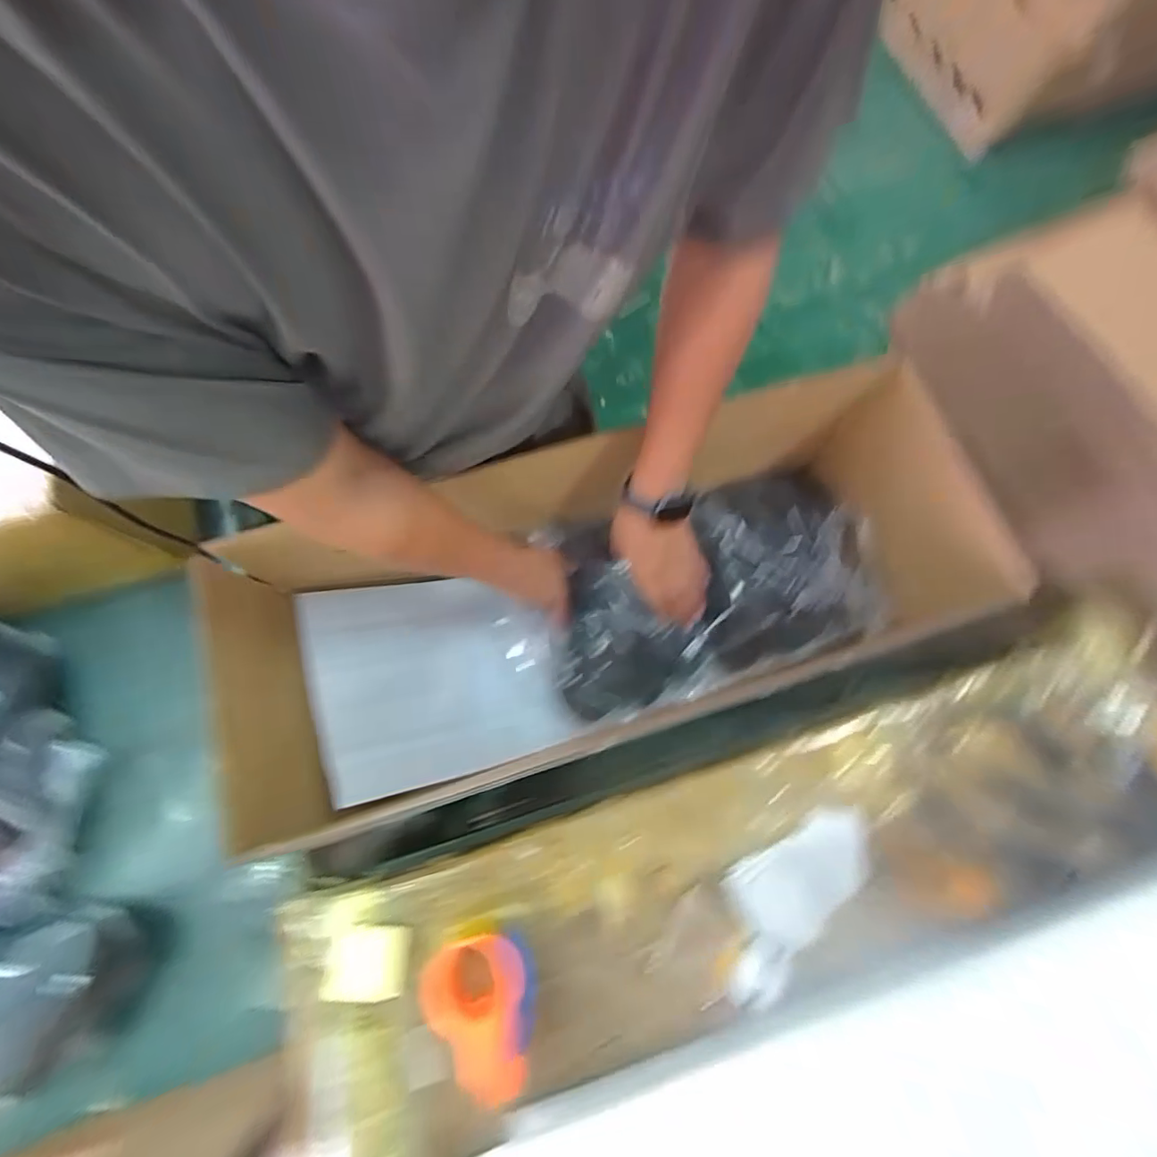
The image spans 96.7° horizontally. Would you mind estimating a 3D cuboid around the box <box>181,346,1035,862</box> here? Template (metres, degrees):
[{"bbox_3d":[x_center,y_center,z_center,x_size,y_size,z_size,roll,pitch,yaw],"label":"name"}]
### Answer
[{"bbox_3d":[0.037,0.019,0.662,0.820,0.220,0.342,-17,75,-5],"label":"box"}]

